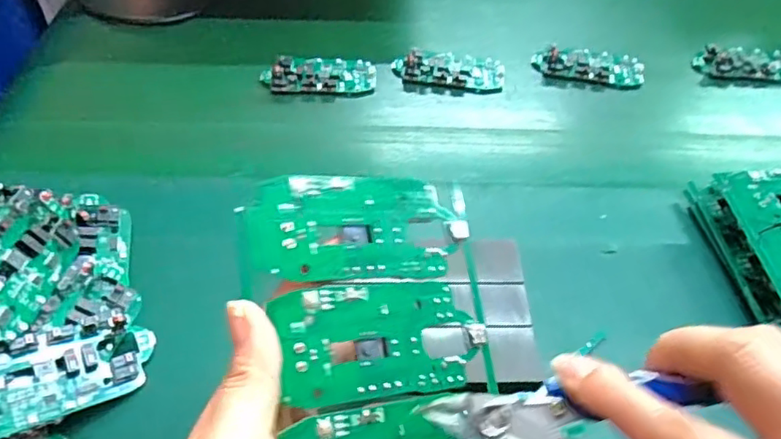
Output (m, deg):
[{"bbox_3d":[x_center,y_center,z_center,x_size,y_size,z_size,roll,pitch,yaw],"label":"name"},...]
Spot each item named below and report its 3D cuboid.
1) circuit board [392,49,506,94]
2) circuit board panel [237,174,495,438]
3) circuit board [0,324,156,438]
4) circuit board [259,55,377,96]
[{"bbox_3d":[0.053,-0.135,0.520,0.097,0.009,0.042,6,52,4],"label":"circuit board"},{"bbox_3d":[-0.002,0.072,0.232,0.103,0.004,0.186,0,73,-28],"label":"circuit board panel"},{"bbox_3d":[-0.175,0.081,0.305,0.096,0.009,0.044,-15,71,-39],"label":"circuit board"},{"bbox_3d":[-0.062,-0.128,0.507,0.097,0.016,0.045,-3,52,-2],"label":"circuit board"}]

